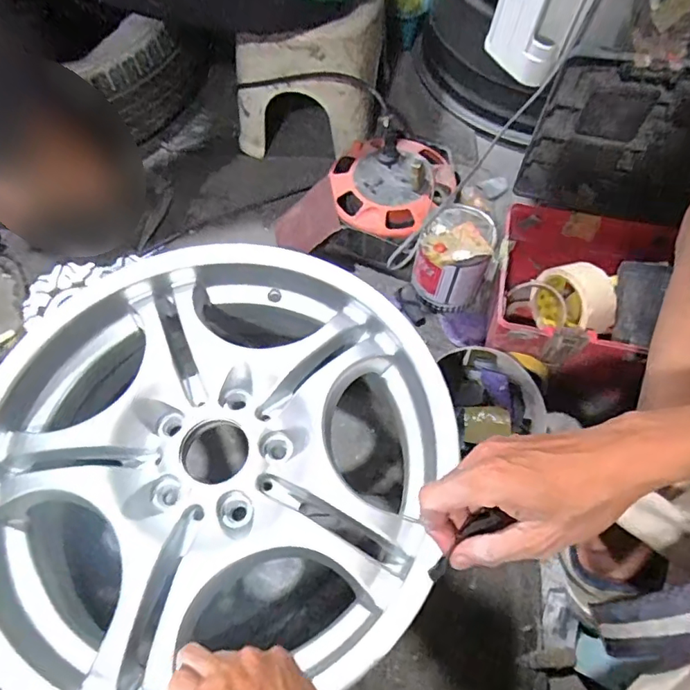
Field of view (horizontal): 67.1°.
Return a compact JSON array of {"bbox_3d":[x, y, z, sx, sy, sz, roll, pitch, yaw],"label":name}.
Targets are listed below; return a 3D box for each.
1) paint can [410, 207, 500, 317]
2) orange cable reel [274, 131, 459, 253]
[{"bbox_3d":[0.154,-0.119,0.744,0.093,0.131,0.098,0,63,0],"label":"paint can"},{"bbox_3d":[0.031,-0.238,0.810,0.281,0.098,0.191,-7,63,-4],"label":"orange cable reel"}]

